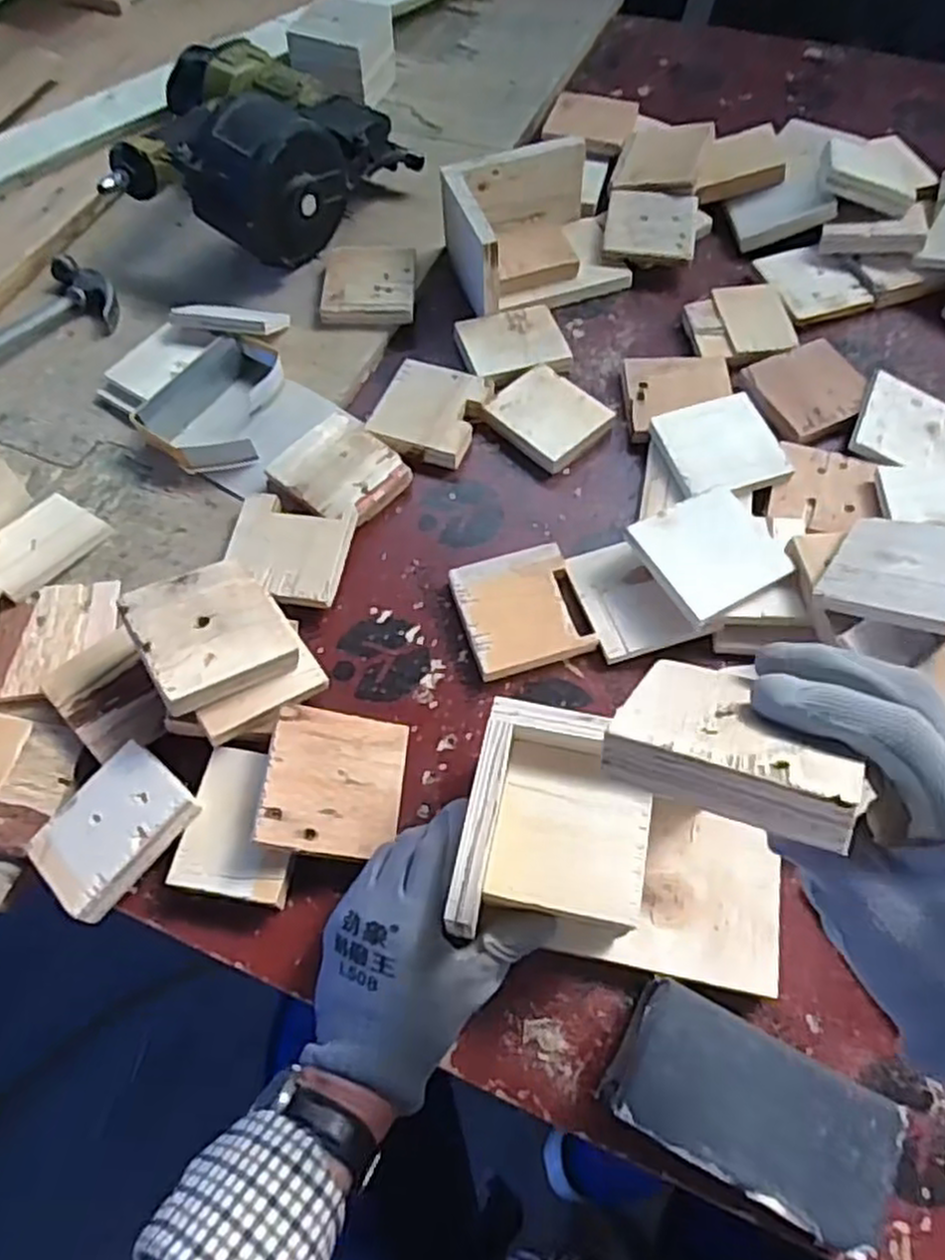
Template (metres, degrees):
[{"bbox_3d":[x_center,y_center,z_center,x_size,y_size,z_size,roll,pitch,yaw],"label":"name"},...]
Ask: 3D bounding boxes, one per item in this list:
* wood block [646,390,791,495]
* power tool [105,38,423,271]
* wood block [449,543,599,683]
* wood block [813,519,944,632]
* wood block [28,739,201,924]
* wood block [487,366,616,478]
[{"bbox_3d":[0.201,-0.149,0.620,0.091,0.018,0.093,-16,64,-10],"label":"wood block"},{"bbox_3d":[-0.227,-0.480,0.750,0.242,0.105,0.234,24,64,10],"label":"power tool"},{"bbox_3d":[0.036,-0.015,0.565,0.088,0.014,0.090,-15,64,-9],"label":"wood block"},{"bbox_3d":[0.291,-0.040,0.509,0.091,0.010,0.097,16,51,36],"label":"wood block"},{"bbox_3d":[-0.227,0.125,0.479,0.072,0.023,0.091,37,67,16],"label":"wood block"},{"bbox_3d":[0.065,-0.183,0.654,0.076,0.014,0.090,-39,70,-19],"label":"wood block"}]

